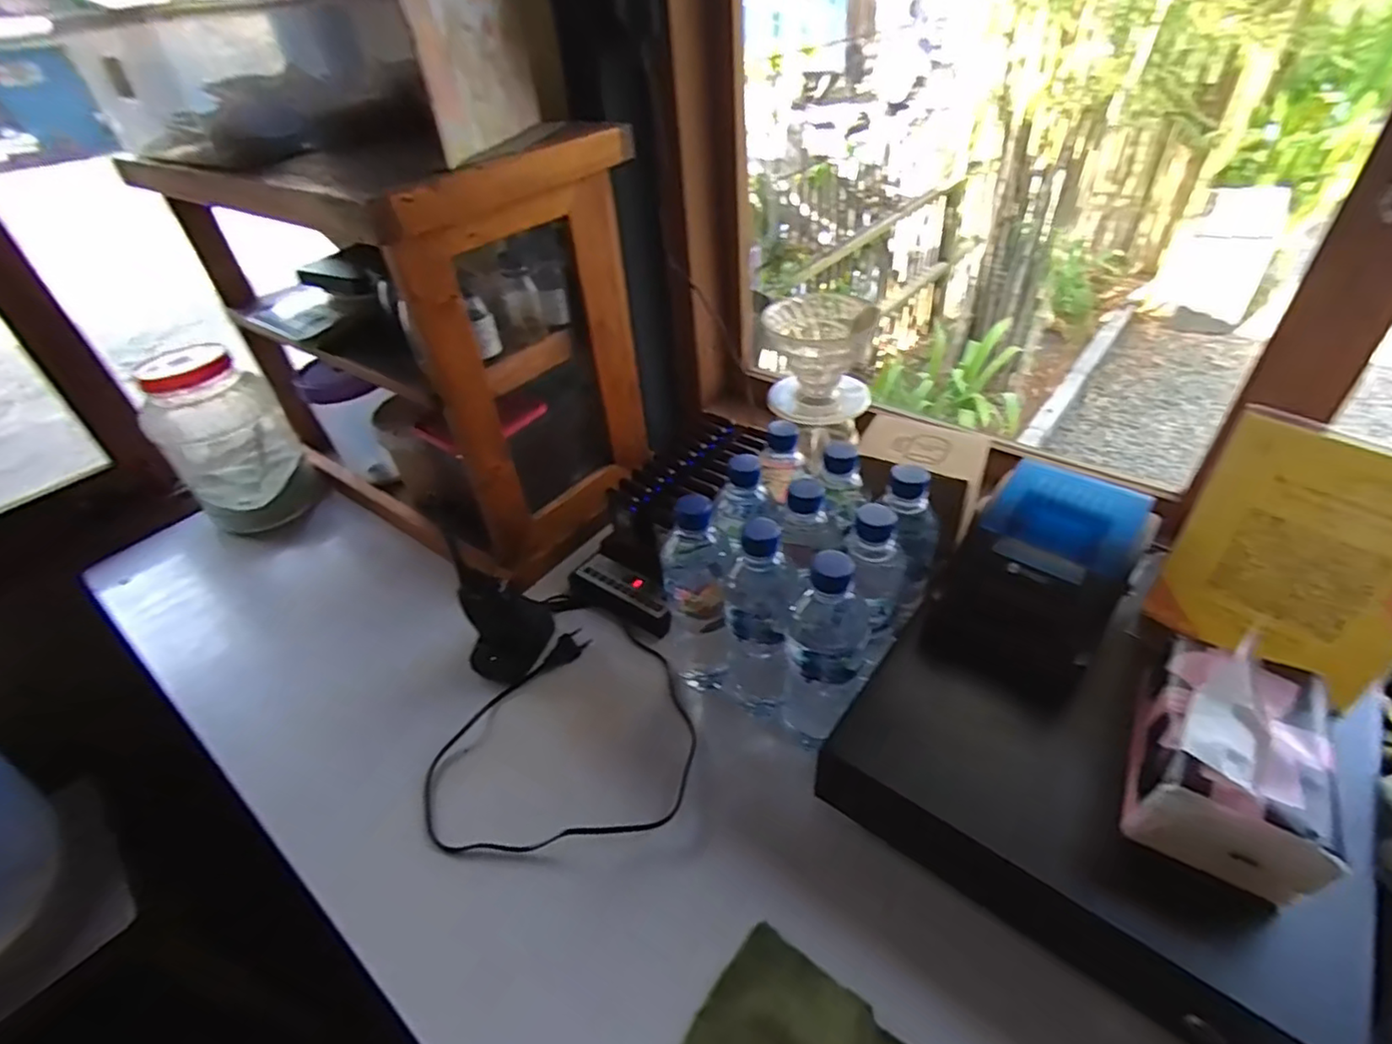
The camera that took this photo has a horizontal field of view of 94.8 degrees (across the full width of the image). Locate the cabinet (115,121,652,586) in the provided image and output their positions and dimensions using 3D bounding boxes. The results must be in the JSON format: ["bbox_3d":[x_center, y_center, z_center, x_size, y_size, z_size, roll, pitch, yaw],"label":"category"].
[{"bbox_3d":[-0.358,-0.250,0.840,0.515,0.425,0.277,23,48,29],"label":"cabinet"}]

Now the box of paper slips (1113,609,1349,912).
[{"bbox_3d":[0.355,0.150,0.426,0.100,0.080,0.141,18,46,25],"label":"box of paper slips"}]

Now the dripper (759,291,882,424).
[{"bbox_3d":[0.129,-0.169,0.666,0.092,0.110,0.088,-3,40,3],"label":"dripper"}]

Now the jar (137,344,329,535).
[{"bbox_3d":[-0.641,-0.111,0.889,0.148,0.241,0.139,-3,40,3],"label":"jar"}]

